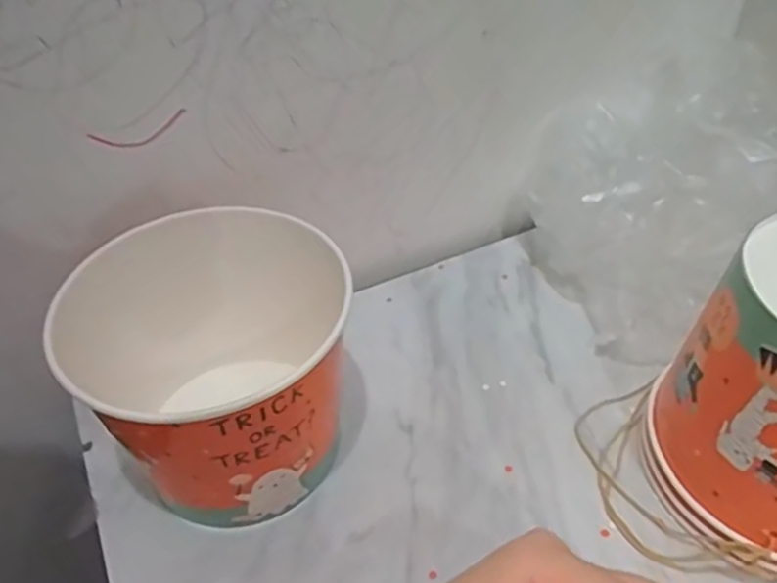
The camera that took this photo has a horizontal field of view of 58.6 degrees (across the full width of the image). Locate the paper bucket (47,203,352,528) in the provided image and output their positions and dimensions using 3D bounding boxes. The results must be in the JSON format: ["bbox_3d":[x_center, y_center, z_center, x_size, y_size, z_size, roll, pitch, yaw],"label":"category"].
[{"bbox_3d":[-0.098,0.048,0.430,0.168,0.128,0.163,-2,43,1],"label":"paper bucket"}]

